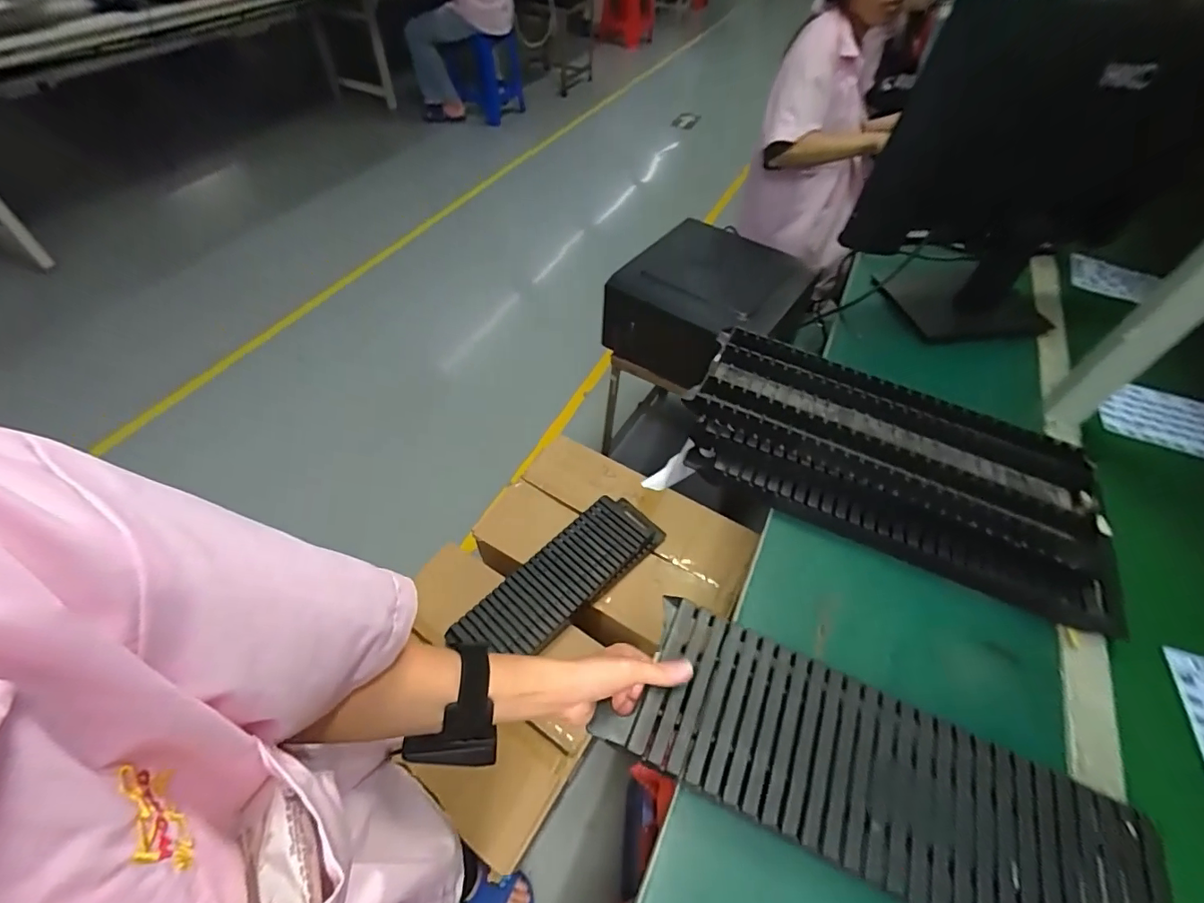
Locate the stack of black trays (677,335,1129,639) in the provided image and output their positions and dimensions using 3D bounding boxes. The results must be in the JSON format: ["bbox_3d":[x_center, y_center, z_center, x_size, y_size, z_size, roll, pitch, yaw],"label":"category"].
[{"bbox_3d":[0.329,0.012,0.581,0.462,0.104,0.178,21,55,15],"label":"stack of black trays"}]

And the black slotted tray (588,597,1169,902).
[{"bbox_3d":[0.215,0.258,0.404,0.399,0.023,0.141,22,55,11],"label":"black slotted tray"}]

